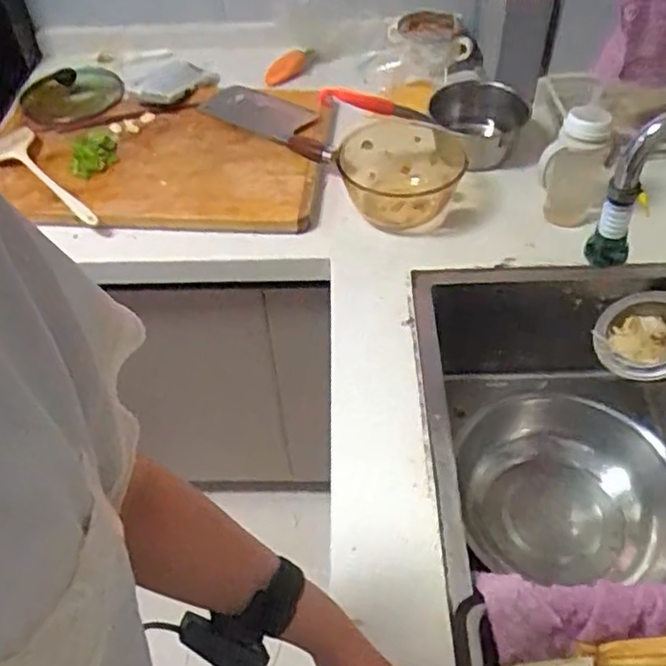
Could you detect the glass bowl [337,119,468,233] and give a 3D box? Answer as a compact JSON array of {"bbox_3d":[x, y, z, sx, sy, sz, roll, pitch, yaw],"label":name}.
[{"bbox_3d":[0.095,-0.232,0.990,0.178,0.086,0.160,9,50,11],"label":"glass bowl"}]

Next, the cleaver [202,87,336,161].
[{"bbox_3d":[-0.086,-0.339,1.092,0.285,0.027,0.083,32,58,27],"label":"cleaver"}]

